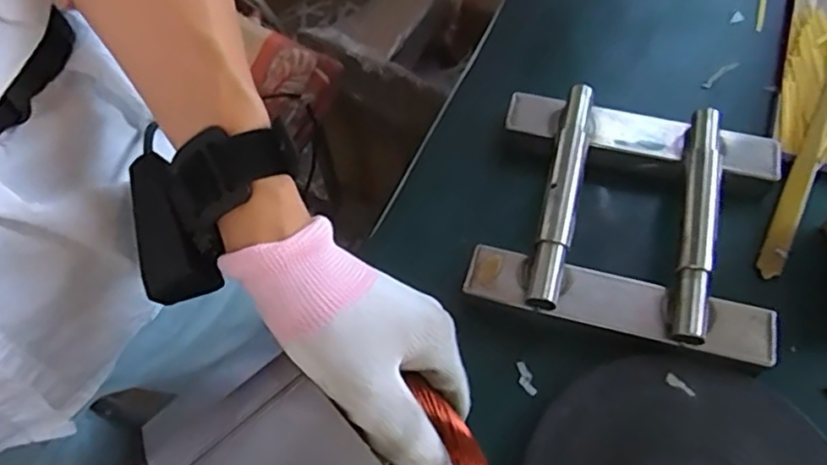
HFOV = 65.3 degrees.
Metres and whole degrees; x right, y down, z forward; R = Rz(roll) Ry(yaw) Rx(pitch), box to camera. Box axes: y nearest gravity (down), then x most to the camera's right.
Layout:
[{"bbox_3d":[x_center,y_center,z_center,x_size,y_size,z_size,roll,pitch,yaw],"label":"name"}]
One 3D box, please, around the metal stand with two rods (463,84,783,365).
[{"bbox_3d":[0.151,-0.014,0.451,0.194,0.043,0.176,13,62,9],"label":"metal stand with two rods"}]

